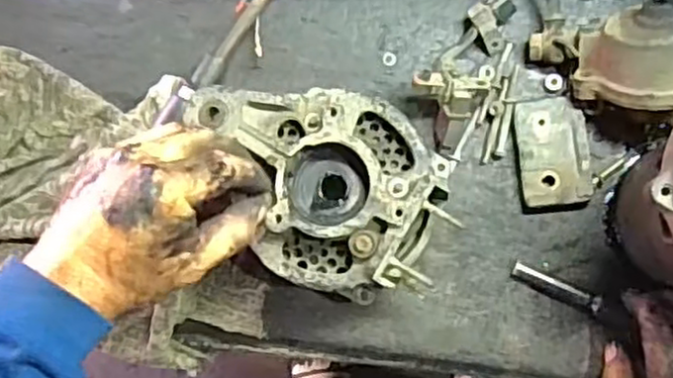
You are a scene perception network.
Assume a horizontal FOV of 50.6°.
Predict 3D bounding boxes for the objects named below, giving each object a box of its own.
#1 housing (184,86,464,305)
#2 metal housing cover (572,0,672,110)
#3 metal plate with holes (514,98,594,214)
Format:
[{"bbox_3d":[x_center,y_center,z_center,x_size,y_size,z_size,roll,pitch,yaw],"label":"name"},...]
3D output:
[{"bbox_3d":[-0.017,-0.001,0.464,0.166,0.056,0.125,17,86,8],"label":"housing"},{"bbox_3d":[0.210,-0.088,0.471,0.090,0.052,0.074,13,85,7],"label":"metal housing cover"},{"bbox_3d":[0.156,-0.025,0.515,0.050,0.011,0.079,-7,83,5],"label":"metal plate with holes"}]

